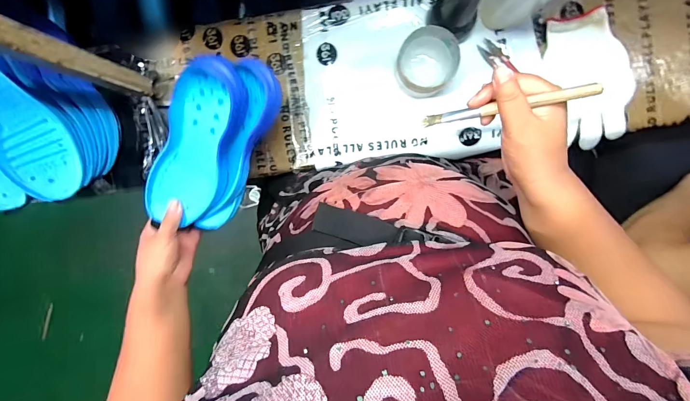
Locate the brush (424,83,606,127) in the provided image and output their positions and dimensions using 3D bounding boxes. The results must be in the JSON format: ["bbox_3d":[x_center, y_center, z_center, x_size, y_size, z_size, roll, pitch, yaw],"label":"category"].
[{"bbox_3d":[0.146,-0.089,0.296,0.150,0.007,0.011,-2,96,38],"label":"brush"}]

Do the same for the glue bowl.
[{"bbox_3d":[0.114,-0.195,0.450,0.081,0.057,0.081,0,95,1],"label":"glue bowl"}]

